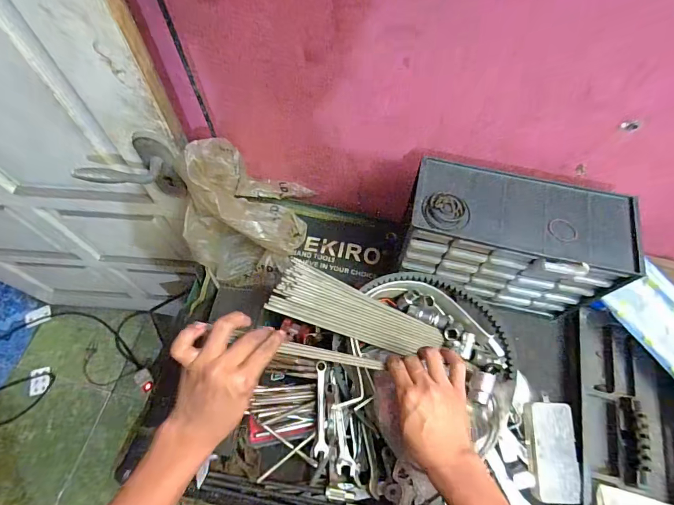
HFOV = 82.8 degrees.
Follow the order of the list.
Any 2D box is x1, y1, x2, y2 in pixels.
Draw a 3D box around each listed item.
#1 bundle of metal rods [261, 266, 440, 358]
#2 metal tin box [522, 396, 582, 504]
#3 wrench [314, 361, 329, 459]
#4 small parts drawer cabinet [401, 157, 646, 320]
[{"bbox_3d":[0.035,0.090,0.562,0.261,0.012,0.073,22,74,-14],"label":"bundle of metal rods"},{"bbox_3d":[0.314,0.286,0.552,0.070,0.021,0.129,4,64,0],"label":"metal tin box"},{"bbox_3d":[-0.022,0.224,0.547,0.019,0.011,0.131,0,80,-2],"label":"wrench"},{"bbox_3d":[0.253,-0.015,0.594,0.296,0.183,0.128,14,65,5],"label":"small parts drawer cabinet"}]

